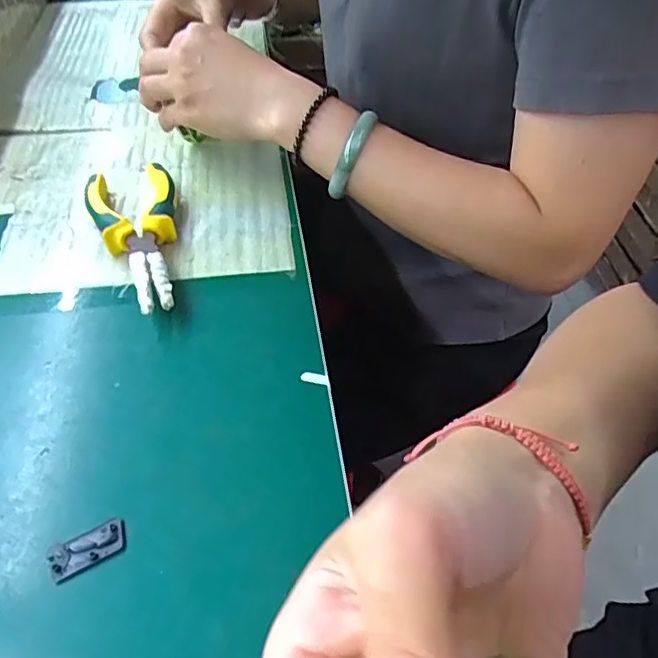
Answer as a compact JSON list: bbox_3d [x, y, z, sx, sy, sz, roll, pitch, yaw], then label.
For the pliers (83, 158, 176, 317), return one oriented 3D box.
[{"bbox_3d":[-0.130,-0.066,0.424,0.060,0.022,0.158,-15,49,-14],"label":"pliers"}]

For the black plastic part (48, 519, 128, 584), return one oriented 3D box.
[{"bbox_3d":[-0.111,0.100,0.280,0.034,0.004,0.018,-22,51,-20],"label":"black plastic part"}]

